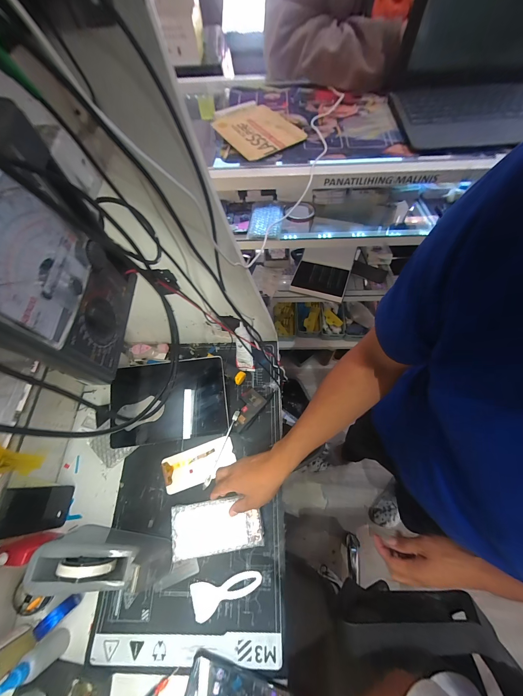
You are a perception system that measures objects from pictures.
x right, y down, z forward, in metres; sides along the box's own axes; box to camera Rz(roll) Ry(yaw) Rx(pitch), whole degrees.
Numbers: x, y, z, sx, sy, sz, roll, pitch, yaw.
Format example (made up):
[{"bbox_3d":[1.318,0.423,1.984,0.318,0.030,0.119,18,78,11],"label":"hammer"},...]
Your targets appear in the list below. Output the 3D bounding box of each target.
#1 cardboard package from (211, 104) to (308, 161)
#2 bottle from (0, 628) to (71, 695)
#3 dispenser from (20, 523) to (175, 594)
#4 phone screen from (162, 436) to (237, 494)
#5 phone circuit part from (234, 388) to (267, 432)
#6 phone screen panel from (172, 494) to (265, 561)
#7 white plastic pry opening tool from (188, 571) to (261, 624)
[{"bbox_3d":[-0.004,-0.456,0.540,0.148,0.012,0.170,-30,66,-16],"label":"cardboard package"},{"bbox_3d":[-0.353,0.486,0.395,0.030,0.106,0.036,-33,69,-12],"label":"bottle"},{"bbox_3d":[-0.272,0.371,0.448,0.211,0.112,0.068,5,66,5],"label":"dispenser"},{"bbox_3d":[-0.133,0.248,0.551,0.151,0.004,0.073,-18,66,-5],"label":"phone screen"},{"bbox_3d":[-0.035,0.139,0.593,0.056,0.011,0.091,34,68,29],"label":"phone circuit part"},{"bbox_3d":[-0.085,0.334,0.485,0.167,0.009,0.085,-8,66,-1],"label":"phone screen panel"},{"bbox_3d":[-0.061,0.431,0.460,0.125,0.004,0.051,-18,66,-5],"label":"white plastic pry opening tool"}]

